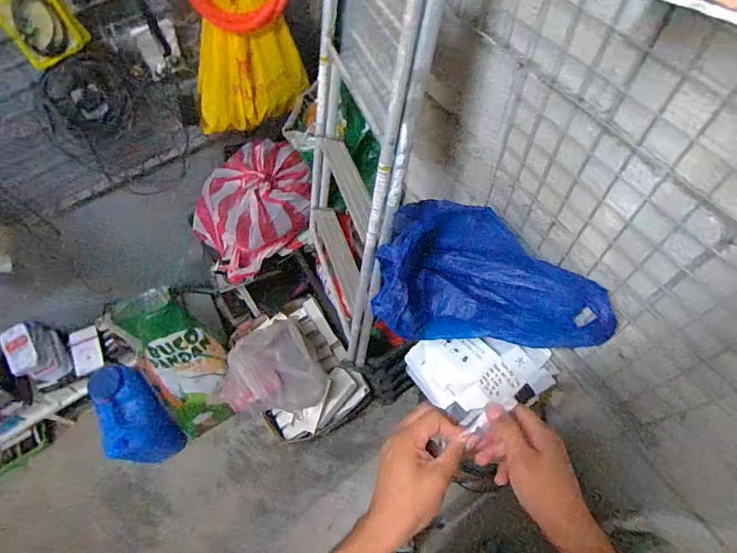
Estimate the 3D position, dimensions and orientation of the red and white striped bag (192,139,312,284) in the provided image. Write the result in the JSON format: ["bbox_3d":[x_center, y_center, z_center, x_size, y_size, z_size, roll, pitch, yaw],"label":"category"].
[{"bbox_3d":[-0.391,-0.239,1.402,0.384,0.290,0.317,-36,66,-15],"label":"red and white striped bag"}]

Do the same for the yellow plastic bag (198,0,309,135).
[{"bbox_3d":[-0.345,-0.602,1.120,0.317,0.446,0.076,-17,62,-6],"label":"yellow plastic bag"}]

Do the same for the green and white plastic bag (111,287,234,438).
[{"bbox_3d":[-0.727,0.353,1.662,0.325,0.216,0.619,-22,106,-9],"label":"green and white plastic bag"}]

